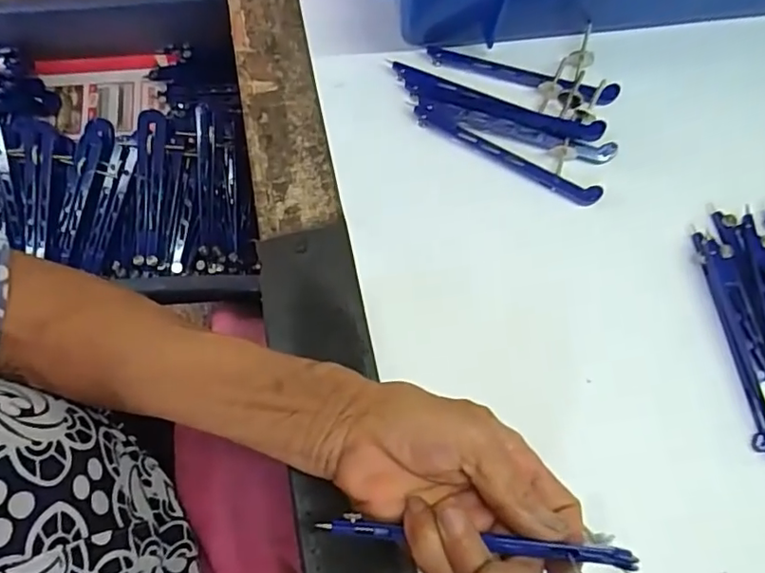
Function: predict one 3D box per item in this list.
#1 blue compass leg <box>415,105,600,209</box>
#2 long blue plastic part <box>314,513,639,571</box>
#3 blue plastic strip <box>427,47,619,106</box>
[{"bbox_3d":[0.073,-0.078,0.342,0.119,0.004,0.013,27,74,7],"label":"blue compass leg"},{"bbox_3d":[0.036,0.104,0.235,0.126,0.005,0.008,3,72,9],"label":"long blue plastic part"},{"bbox_3d":[0.087,-0.131,0.357,0.120,0.008,0.015,13,73,3],"label":"blue plastic strip"}]

